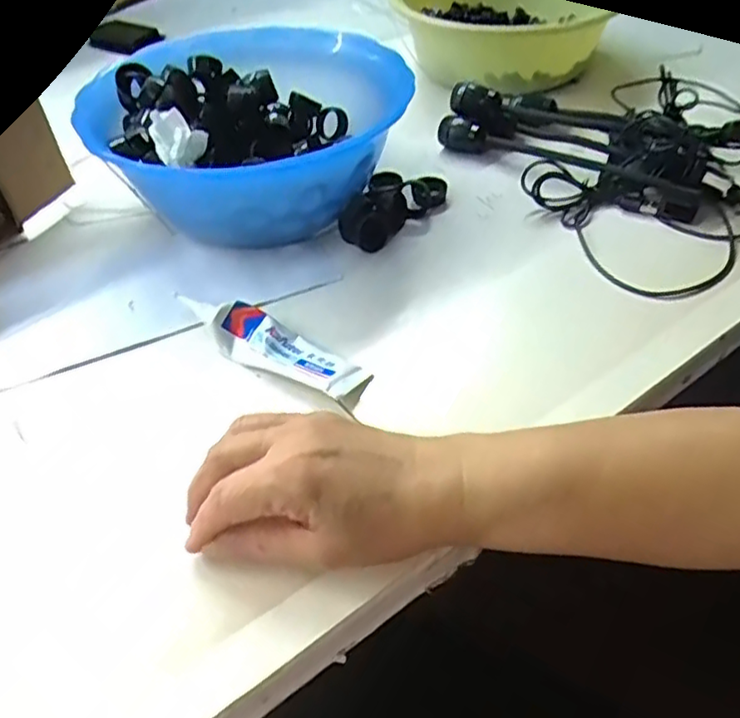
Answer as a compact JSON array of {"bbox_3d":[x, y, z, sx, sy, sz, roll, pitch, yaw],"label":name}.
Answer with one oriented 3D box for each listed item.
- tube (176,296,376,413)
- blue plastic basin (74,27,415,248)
[{"bbox_3d":[-0.067,-0.011,0.418,0.142,0.021,0.033,23,51,24],"label":"tube"},{"bbox_3d":[-0.092,-0.175,0.528,0.221,0.096,0.230,-2,46,2],"label":"blue plastic basin"}]

